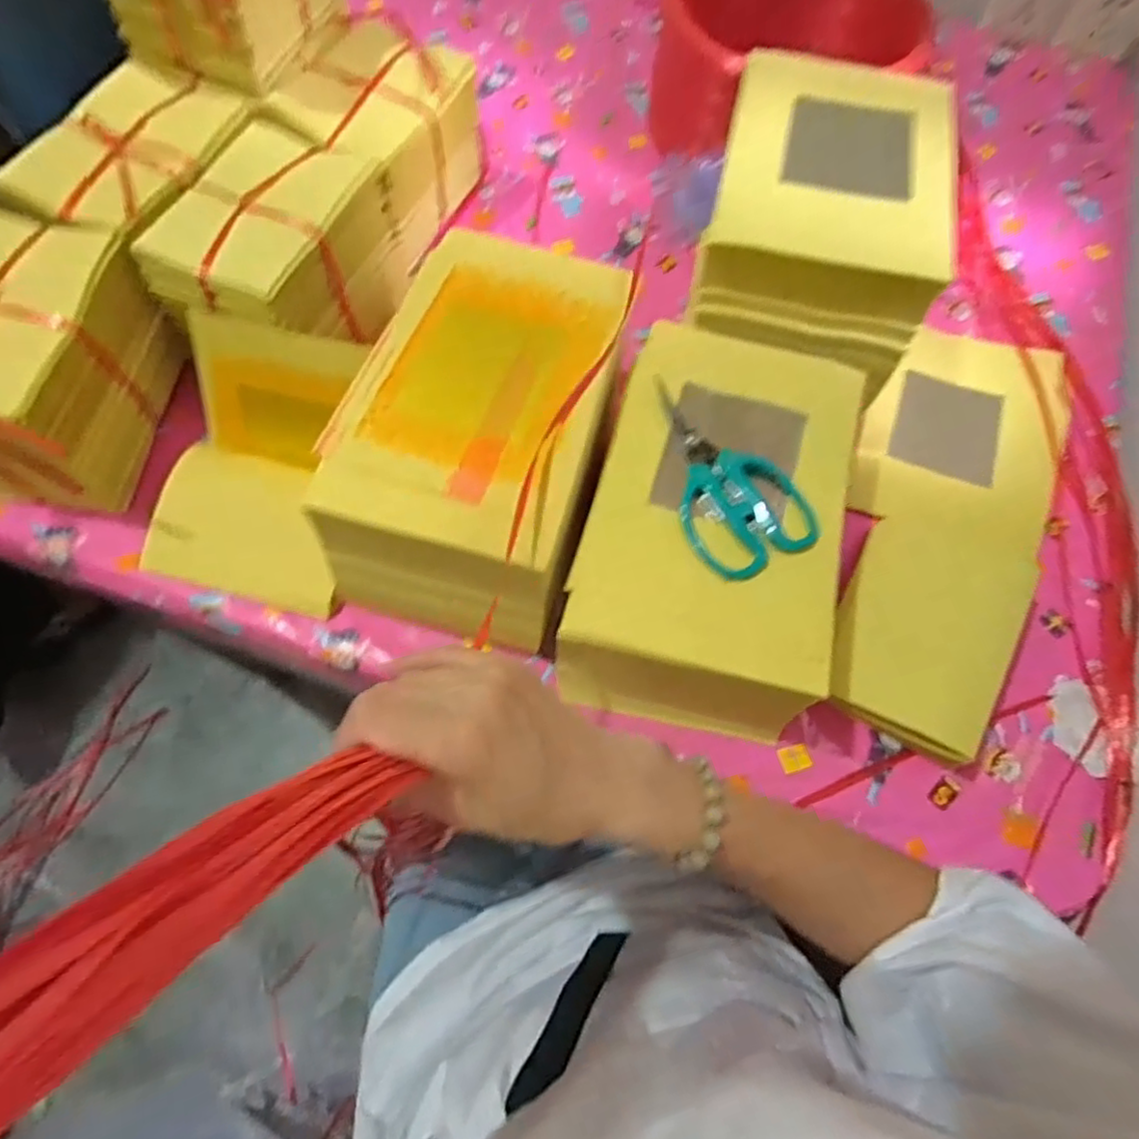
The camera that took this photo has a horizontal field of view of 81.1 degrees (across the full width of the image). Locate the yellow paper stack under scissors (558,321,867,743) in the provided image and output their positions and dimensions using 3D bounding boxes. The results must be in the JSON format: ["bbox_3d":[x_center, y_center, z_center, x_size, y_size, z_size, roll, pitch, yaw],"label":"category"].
[{"bbox_3d":[0.101,-0.026,0.490,0.168,0.113,0.277,14,67,4],"label":"yellow paper stack under scissors"}]

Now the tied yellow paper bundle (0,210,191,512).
[{"bbox_3d":[-0.400,-0.156,0.511,0.122,0.125,0.176,12,67,2],"label":"tied yellow paper bundle"}]

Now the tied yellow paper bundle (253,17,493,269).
[{"bbox_3d":[-0.174,-0.401,0.630,0.136,0.126,0.186,21,68,6],"label":"tied yellow paper bundle"}]

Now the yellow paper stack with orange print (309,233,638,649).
[{"bbox_3d":[-0.059,-0.097,0.493,0.170,0.113,0.268,15,67,4],"label":"yellow paper stack with orange print"}]

